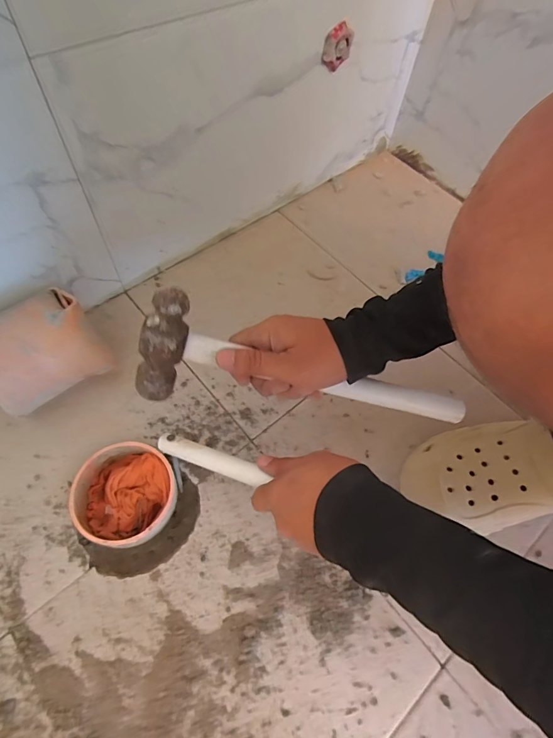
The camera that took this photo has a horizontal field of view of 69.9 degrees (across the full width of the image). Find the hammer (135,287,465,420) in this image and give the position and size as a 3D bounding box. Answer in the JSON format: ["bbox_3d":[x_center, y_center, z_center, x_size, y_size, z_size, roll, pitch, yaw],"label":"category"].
[{"bbox_3d":[0.037,0.014,0.386,0.326,0.093,0.055,13,59,-16],"label":"hammer"}]

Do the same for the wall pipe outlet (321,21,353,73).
[{"bbox_3d":[0.082,-0.432,0.532,0.016,0.052,0.049,35,64,16],"label":"wall pipe outlet"}]

